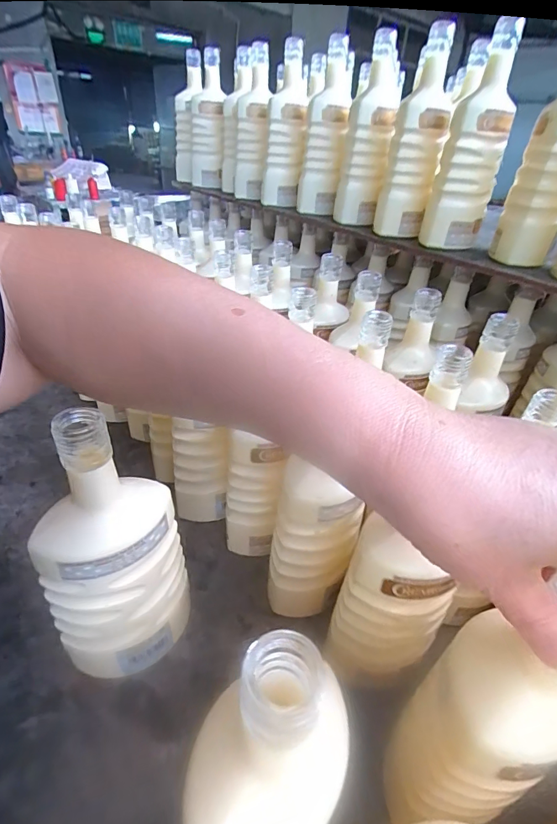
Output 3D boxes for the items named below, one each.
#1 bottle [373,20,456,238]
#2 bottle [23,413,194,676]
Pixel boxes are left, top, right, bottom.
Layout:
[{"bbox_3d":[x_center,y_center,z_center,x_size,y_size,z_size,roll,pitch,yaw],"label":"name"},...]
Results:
[{"bbox_3d":[0.195,-0.380,0.587,0.066,0.238,0.058,7,35,3],"label":"bottle"},{"bbox_3d":[-0.126,0.115,0.320,0.077,0.254,0.082,11,36,9],"label":"bottle"}]

